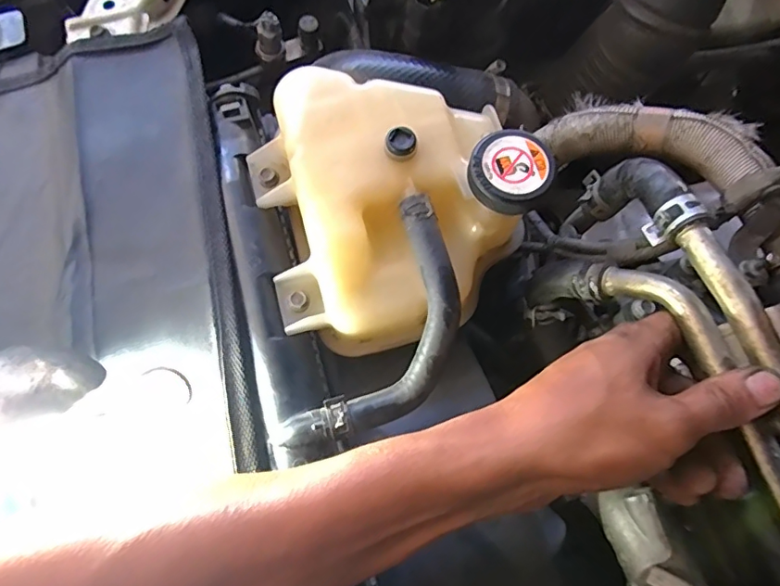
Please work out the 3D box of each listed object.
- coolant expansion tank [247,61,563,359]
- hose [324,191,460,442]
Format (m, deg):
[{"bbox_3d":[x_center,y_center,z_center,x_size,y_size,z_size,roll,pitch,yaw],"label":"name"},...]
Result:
[{"bbox_3d":[0.001,-0.064,0.334,0.169,0.083,0.176,-14,72,-4],"label":"coolant expansion tank"},{"bbox_3d":[0.011,0.017,0.297,0.052,0.030,0.139,20,73,7],"label":"hose"}]

